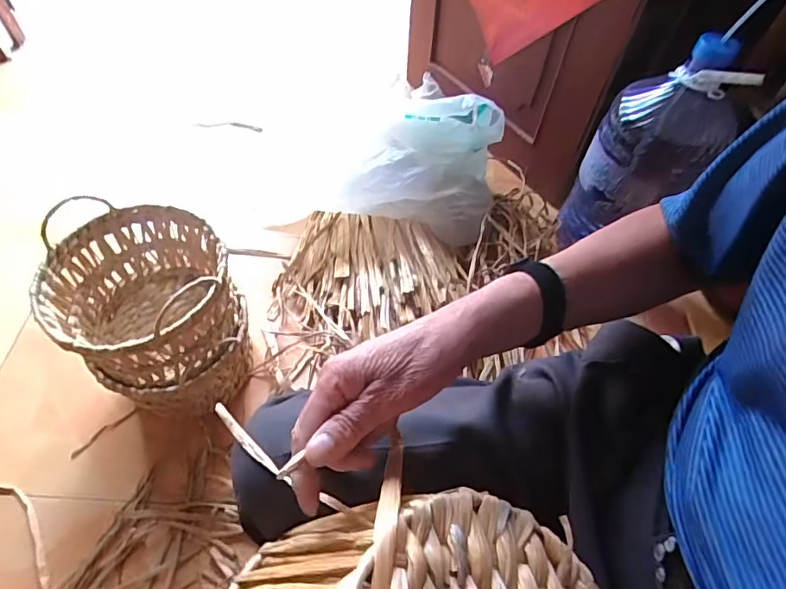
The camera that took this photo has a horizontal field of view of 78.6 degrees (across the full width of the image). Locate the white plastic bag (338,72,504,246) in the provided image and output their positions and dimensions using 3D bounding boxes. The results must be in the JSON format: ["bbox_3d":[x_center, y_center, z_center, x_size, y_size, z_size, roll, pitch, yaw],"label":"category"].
[{"bbox_3d":[0.067,-0.276,1.032,0.303,0.211,0.254,12,56,5],"label":"white plastic bag"}]

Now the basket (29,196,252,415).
[{"bbox_3d":[-0.384,0.045,0.813,0.252,0.290,0.250,34,61,18],"label":"basket"}]

